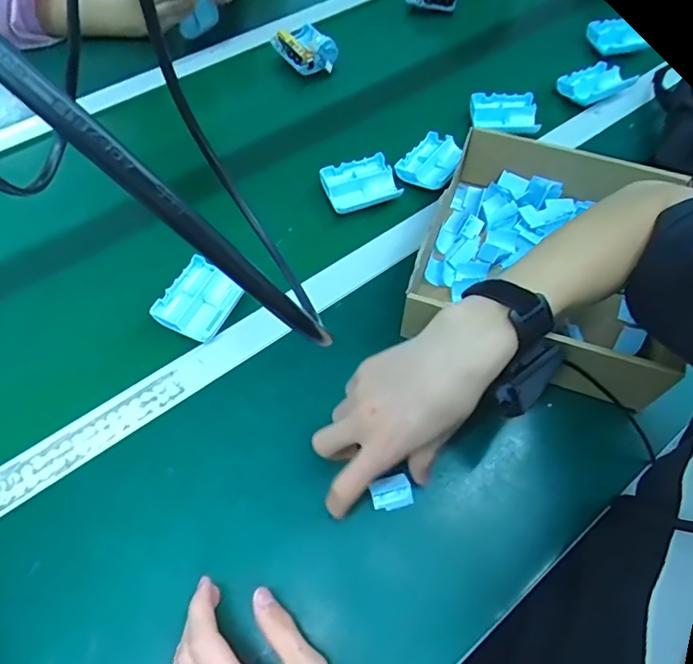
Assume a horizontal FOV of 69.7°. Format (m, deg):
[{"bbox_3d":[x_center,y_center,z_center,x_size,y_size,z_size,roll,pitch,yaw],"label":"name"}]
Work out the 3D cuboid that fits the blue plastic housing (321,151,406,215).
[{"bbox_3d":[0.019,-0.172,0.581,0.083,0.016,0.070,-22,64,-14],"label":"blue plastic housing"}]

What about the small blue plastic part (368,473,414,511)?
[{"bbox_3d":[0.037,0.130,0.406,0.032,0.012,0.027,-12,89,5],"label":"small blue plastic part"}]

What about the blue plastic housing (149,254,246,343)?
[{"bbox_3d":[-0.147,-0.033,0.500,0.062,0.018,0.080,24,62,10],"label":"blue plastic housing"}]

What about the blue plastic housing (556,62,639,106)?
[{"bbox_3d":[0.347,-0.350,0.694,0.095,0.026,0.070,-20,64,-13],"label":"blue plastic housing"}]

